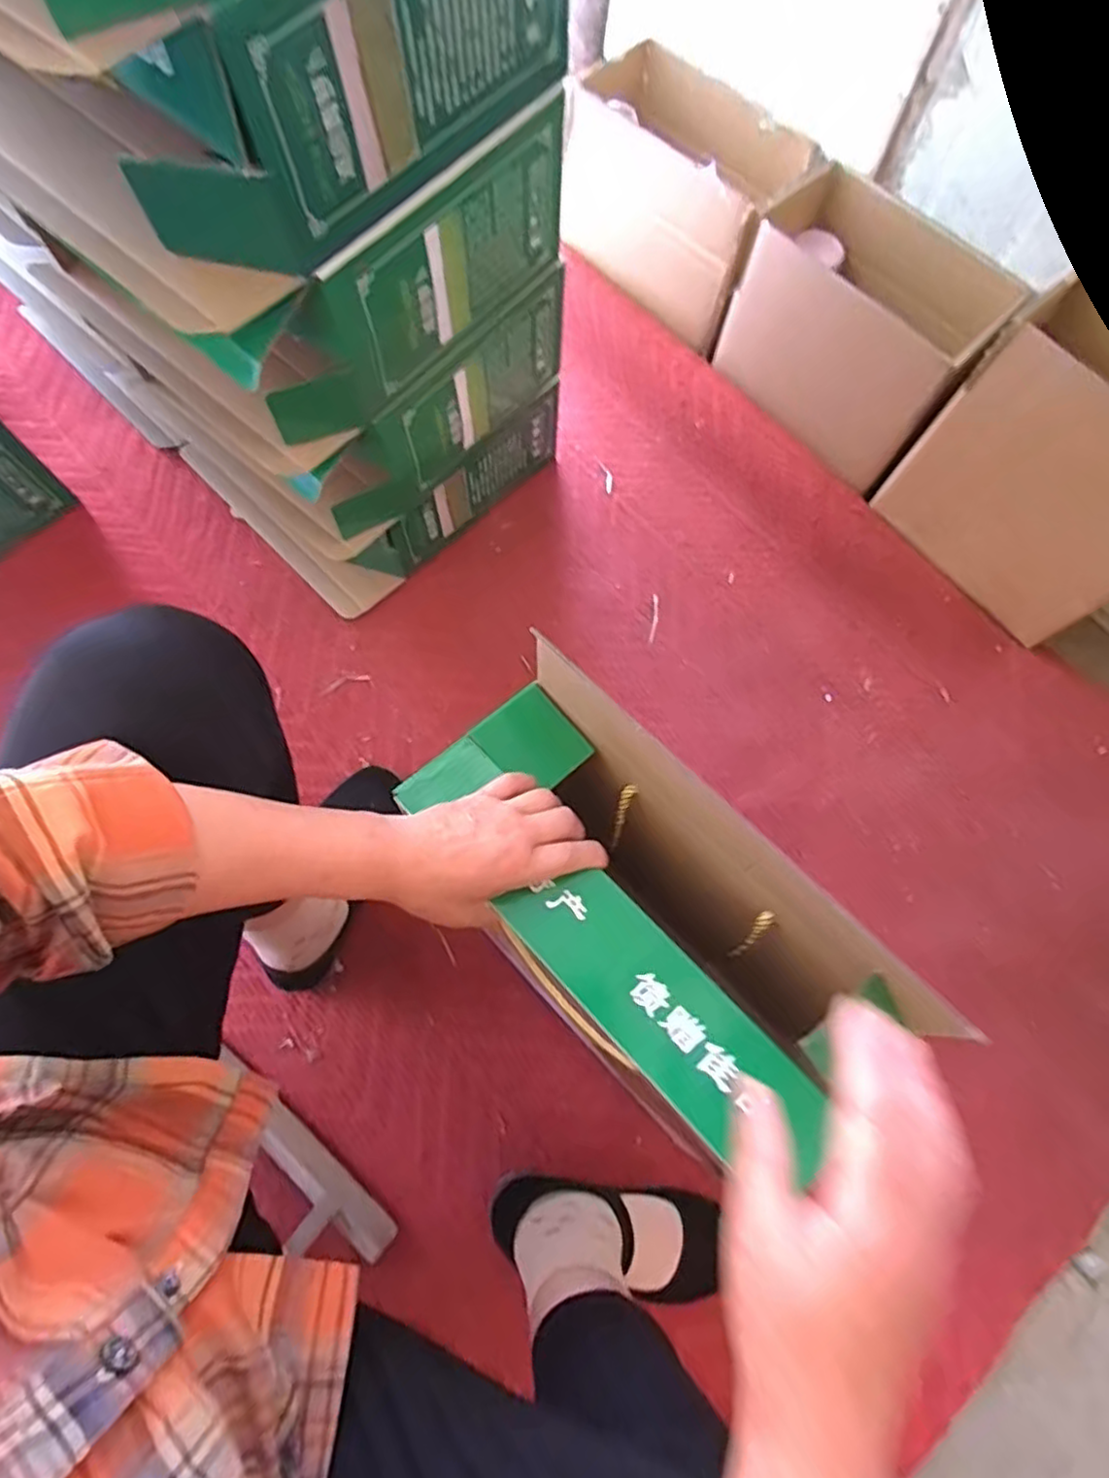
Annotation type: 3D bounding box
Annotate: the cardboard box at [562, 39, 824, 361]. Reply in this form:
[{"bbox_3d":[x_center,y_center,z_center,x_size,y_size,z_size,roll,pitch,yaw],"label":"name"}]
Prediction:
[{"bbox_3d":[0.156,-0.664,0.834,0.286,0.168,0.172,40,76,13],"label":"cardboard box"}]

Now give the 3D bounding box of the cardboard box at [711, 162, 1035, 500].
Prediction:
[{"bbox_3d":[0.351,-0.475,0.793,0.148,0.187,0.293,-41,75,-12],"label":"cardboard box"}]

